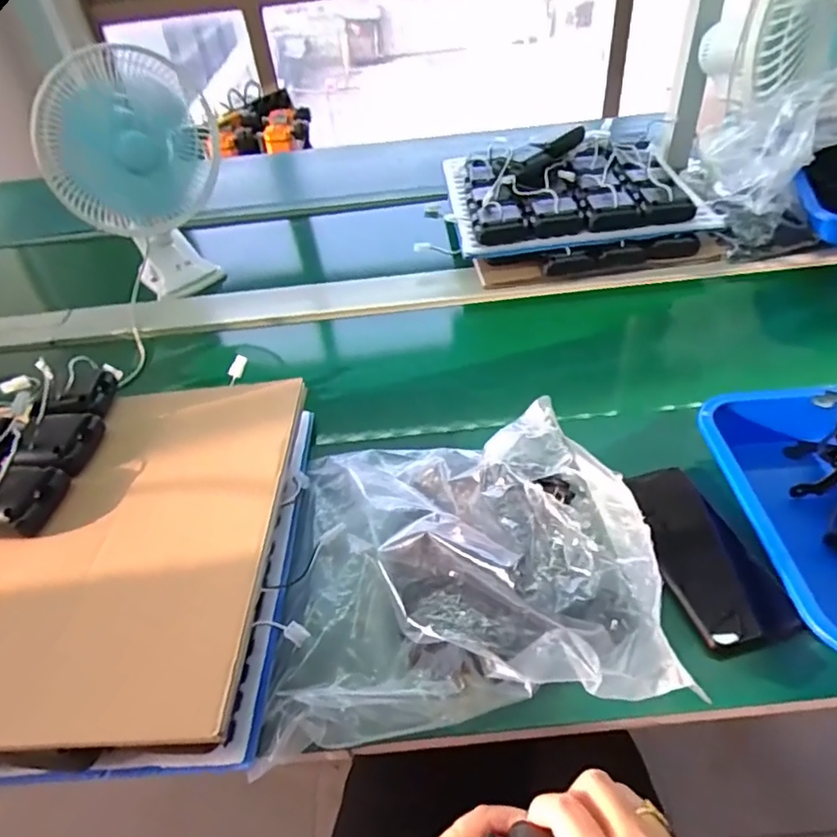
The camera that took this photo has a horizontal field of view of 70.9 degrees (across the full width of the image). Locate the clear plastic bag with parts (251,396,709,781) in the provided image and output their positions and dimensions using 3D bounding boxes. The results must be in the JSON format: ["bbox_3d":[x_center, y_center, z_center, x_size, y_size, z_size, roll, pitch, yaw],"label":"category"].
[{"bbox_3d":[0.034,0.088,0.452,0.283,0.104,0.259,-4,43,3],"label":"clear plastic bag with parts"}]

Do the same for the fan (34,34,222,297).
[{"bbox_3d":[-0.364,-0.313,0.794,0.185,0.288,0.169,-20,45,-14],"label":"fan"}]

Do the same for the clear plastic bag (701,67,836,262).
[{"bbox_3d":[0.502,-0.341,0.777,0.229,0.195,0.121,-12,43,-6],"label":"clear plastic bag"}]

